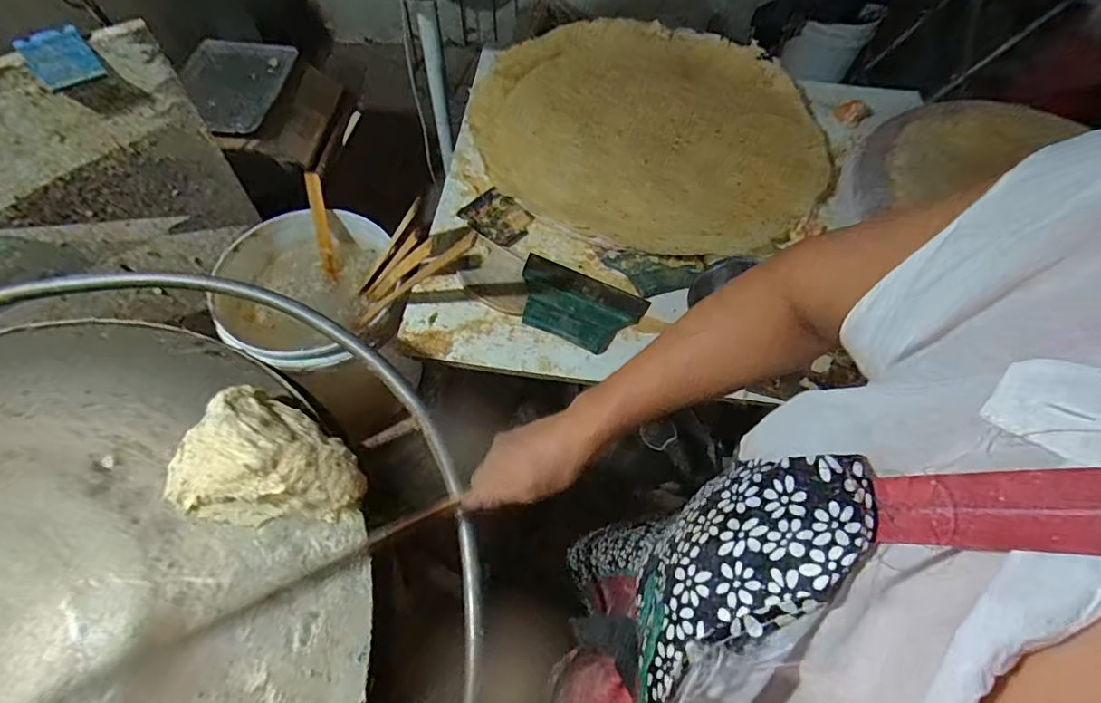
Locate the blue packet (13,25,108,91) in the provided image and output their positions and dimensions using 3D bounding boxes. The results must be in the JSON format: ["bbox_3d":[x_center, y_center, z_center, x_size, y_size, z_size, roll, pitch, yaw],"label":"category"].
[{"bbox_3d":[-0.596,-0.358,0.645,0.066,0.057,0.018,-32,67,-19],"label":"blue packet"}]

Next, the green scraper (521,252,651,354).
[{"bbox_3d":[0.040,-0.072,0.802,0.190,0.013,0.125,22,62,9],"label":"green scraper"}]

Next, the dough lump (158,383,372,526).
[{"bbox_3d":[-0.249,0.103,0.458,0.148,0.055,0.114,30,63,13],"label":"dough lump"}]

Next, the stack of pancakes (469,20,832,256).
[{"bbox_3d":[0.184,-0.426,0.995,0.661,0.045,0.589,13,61,4],"label":"stack of pancakes"}]

